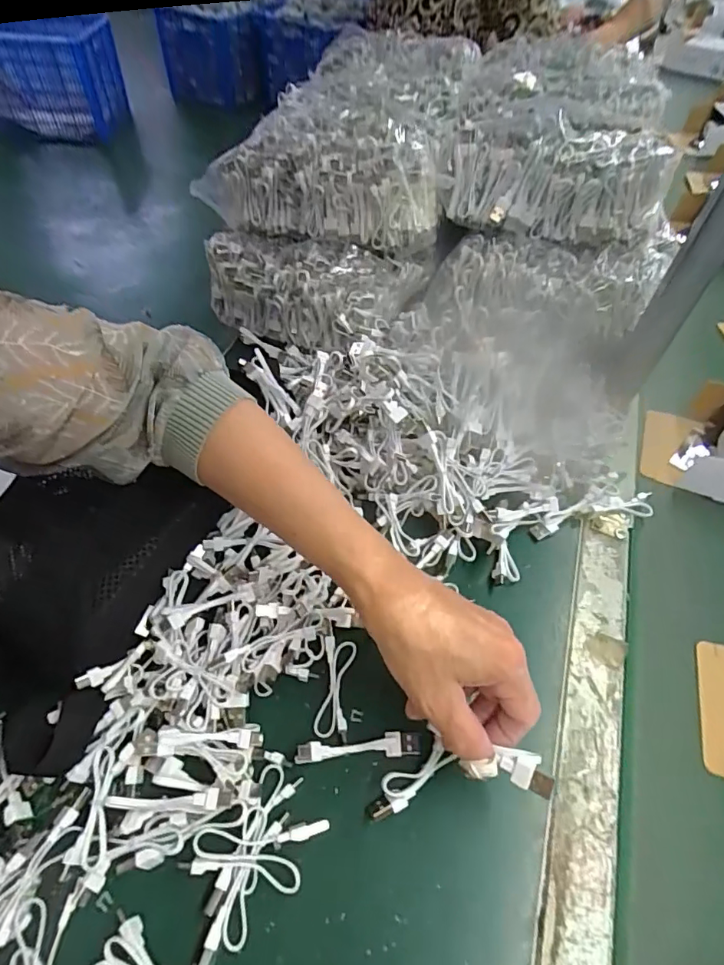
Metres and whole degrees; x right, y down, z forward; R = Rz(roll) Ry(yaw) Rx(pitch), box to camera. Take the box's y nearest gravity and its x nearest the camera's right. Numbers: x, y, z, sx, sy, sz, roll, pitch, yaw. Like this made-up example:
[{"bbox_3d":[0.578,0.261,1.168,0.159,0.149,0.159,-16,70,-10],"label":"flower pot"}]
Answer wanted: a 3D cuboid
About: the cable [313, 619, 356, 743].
[{"bbox_3d":[-0.018,0.135,0.353,0.023,0.011,0.075,6,55,-1],"label":"cable"}]

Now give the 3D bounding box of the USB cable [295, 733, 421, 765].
[{"bbox_3d":[-0.001,0.169,0.327,0.079,0.015,0.014,-1,55,-6],"label":"USB cable"}]

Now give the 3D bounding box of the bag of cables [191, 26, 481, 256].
[{"bbox_3d":[-0.017,-0.375,0.570,0.239,0.094,0.252,14,54,9],"label":"bag of cables"}]

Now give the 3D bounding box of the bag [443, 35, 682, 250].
[{"bbox_3d":[0.226,-0.419,0.606,0.216,0.099,0.369,12,53,7],"label":"bag"}]

